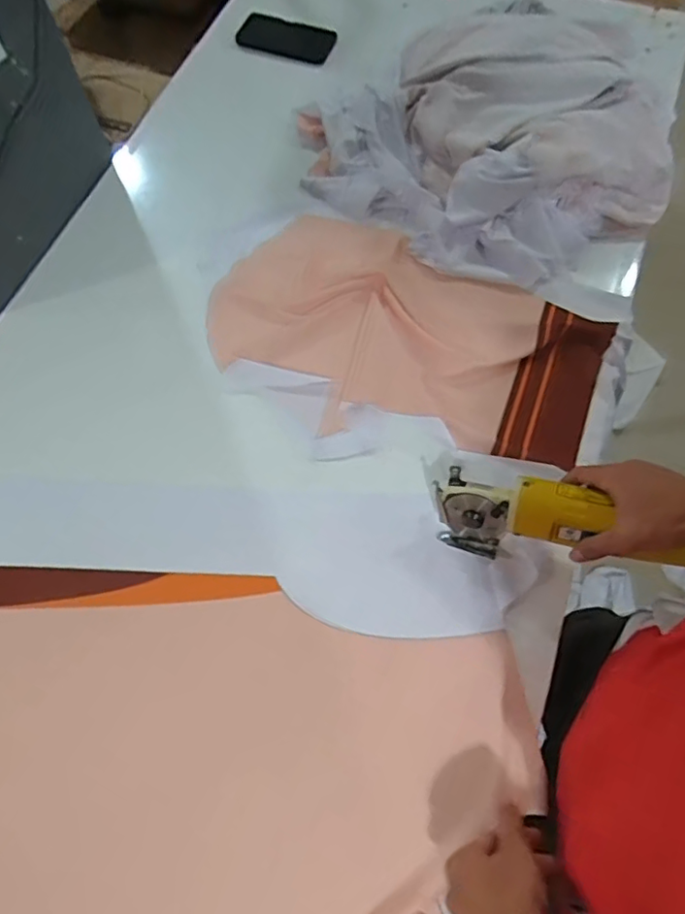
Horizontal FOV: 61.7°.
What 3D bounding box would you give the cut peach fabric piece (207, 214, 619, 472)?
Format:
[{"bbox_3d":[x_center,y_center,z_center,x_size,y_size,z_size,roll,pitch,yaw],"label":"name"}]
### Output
[{"bbox_3d":[0.081,-0.162,0.738,0.483,0.018,0.290,27,69,14],"label":"cut peach fabric piece"}]

